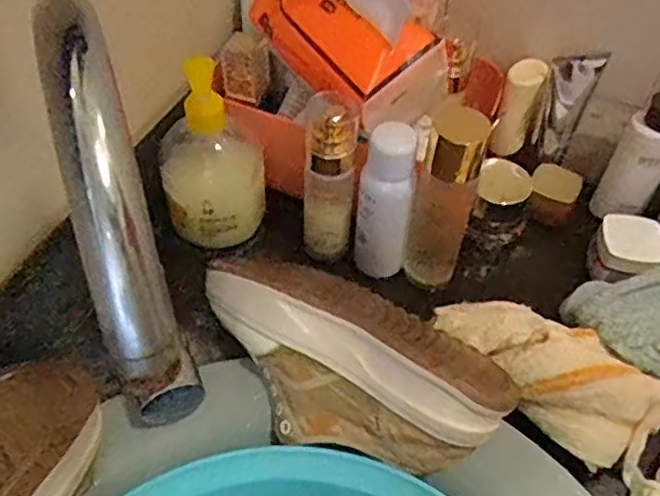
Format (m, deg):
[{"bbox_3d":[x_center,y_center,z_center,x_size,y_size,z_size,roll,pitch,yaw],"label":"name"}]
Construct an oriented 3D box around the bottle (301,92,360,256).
[{"bbox_3d":[0.000,-0.055,0.530,0.039,0.151,0.043,2,50,0],"label":"bottle"}]

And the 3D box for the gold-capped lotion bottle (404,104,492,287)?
[{"bbox_3d":[0.088,-0.037,0.512,0.045,0.165,0.033,18,51,13],"label":"gold-capped lotion bottle"}]

